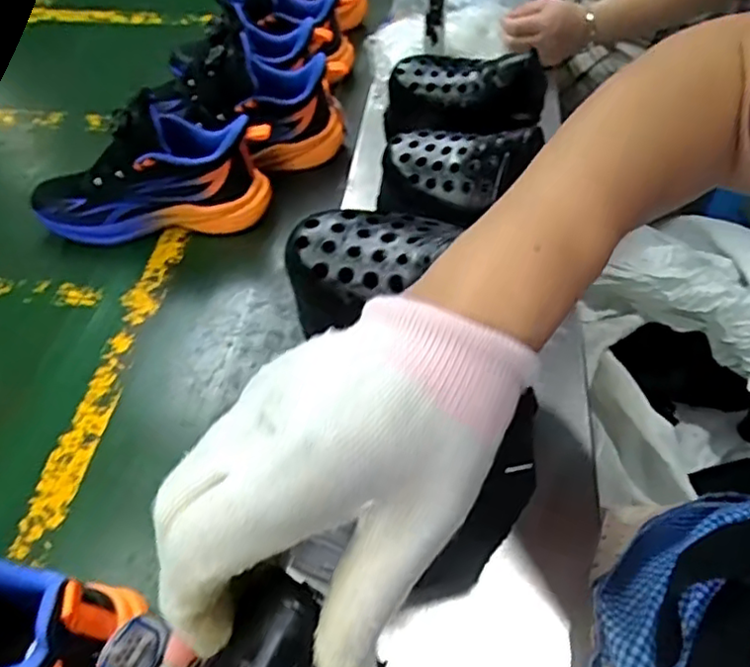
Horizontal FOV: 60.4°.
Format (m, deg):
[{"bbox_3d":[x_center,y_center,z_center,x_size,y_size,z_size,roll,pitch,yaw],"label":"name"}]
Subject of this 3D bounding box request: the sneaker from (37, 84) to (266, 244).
[{"bbox_3d":[-0.237,-0.173,0.677,0.250,0.142,0.089,-8,50,-4],"label":"sneaker"}]

